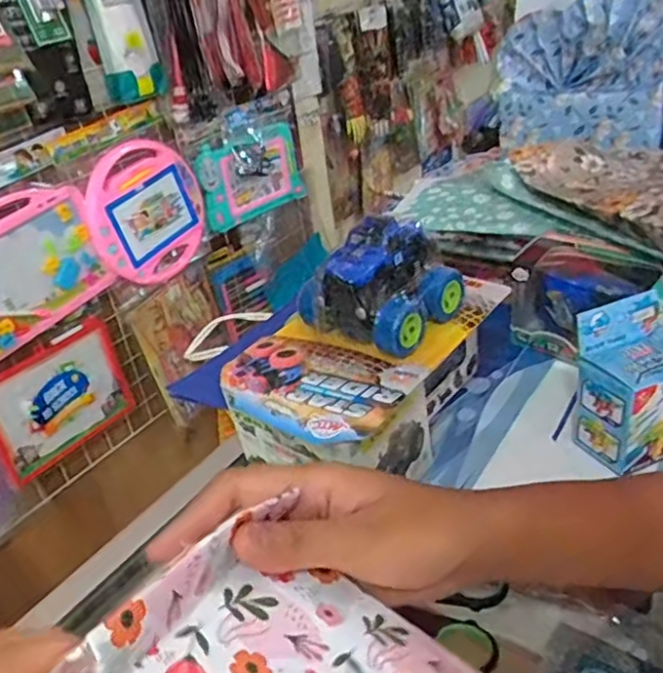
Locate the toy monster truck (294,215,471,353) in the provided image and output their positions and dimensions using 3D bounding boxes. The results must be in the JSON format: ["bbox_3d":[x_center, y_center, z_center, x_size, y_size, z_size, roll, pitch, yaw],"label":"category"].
[{"bbox_3d":[0.036,-0.038,0.460,0.087,0.081,0.092,19,41,37],"label":"toy monster truck"}]

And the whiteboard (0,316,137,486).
[{"bbox_3d":[-0.533,0.126,1.248,0.019,0.243,0.281,17,39,34],"label":"whiteboard"}]

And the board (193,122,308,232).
[{"bbox_3d":[-0.185,-0.386,1.507,0.306,0.207,0.035,-32,43,-34],"label":"board"}]

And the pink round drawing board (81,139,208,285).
[{"bbox_3d":[-0.371,-0.251,1.300,0.029,0.270,0.275,17,40,35],"label":"pink round drawing board"}]

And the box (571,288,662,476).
[{"bbox_3d":[0.217,0.035,0.449,0.080,0.098,0.067,-16,32,-12],"label":"box"}]

